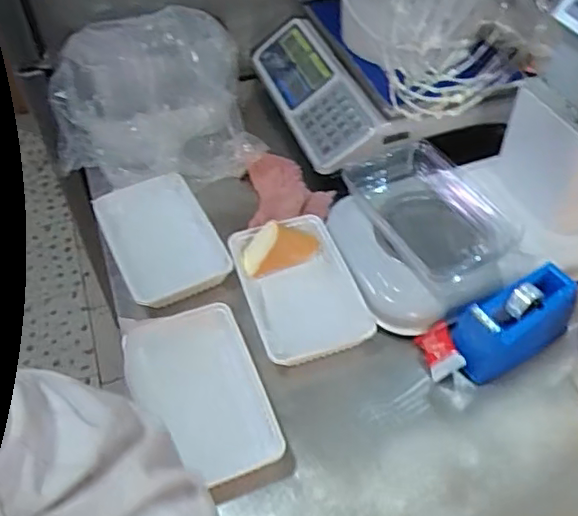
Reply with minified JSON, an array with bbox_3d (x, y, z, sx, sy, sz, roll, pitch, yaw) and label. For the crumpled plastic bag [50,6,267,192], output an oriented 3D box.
[{"bbox_3d":[-0.207,-0.219,0.878,0.282,0.172,0.210,-14,51,-11],"label":"crumpled plastic bag"}]

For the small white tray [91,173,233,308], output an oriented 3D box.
[{"bbox_3d":[-0.166,-0.028,0.795,0.131,0.029,0.198,-22,52,-17],"label":"small white tray"}]

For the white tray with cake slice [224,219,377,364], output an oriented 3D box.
[{"bbox_3d":[0.015,0.033,0.750,0.138,0.062,0.198,-14,51,-11],"label":"white tray with cake slice"}]

